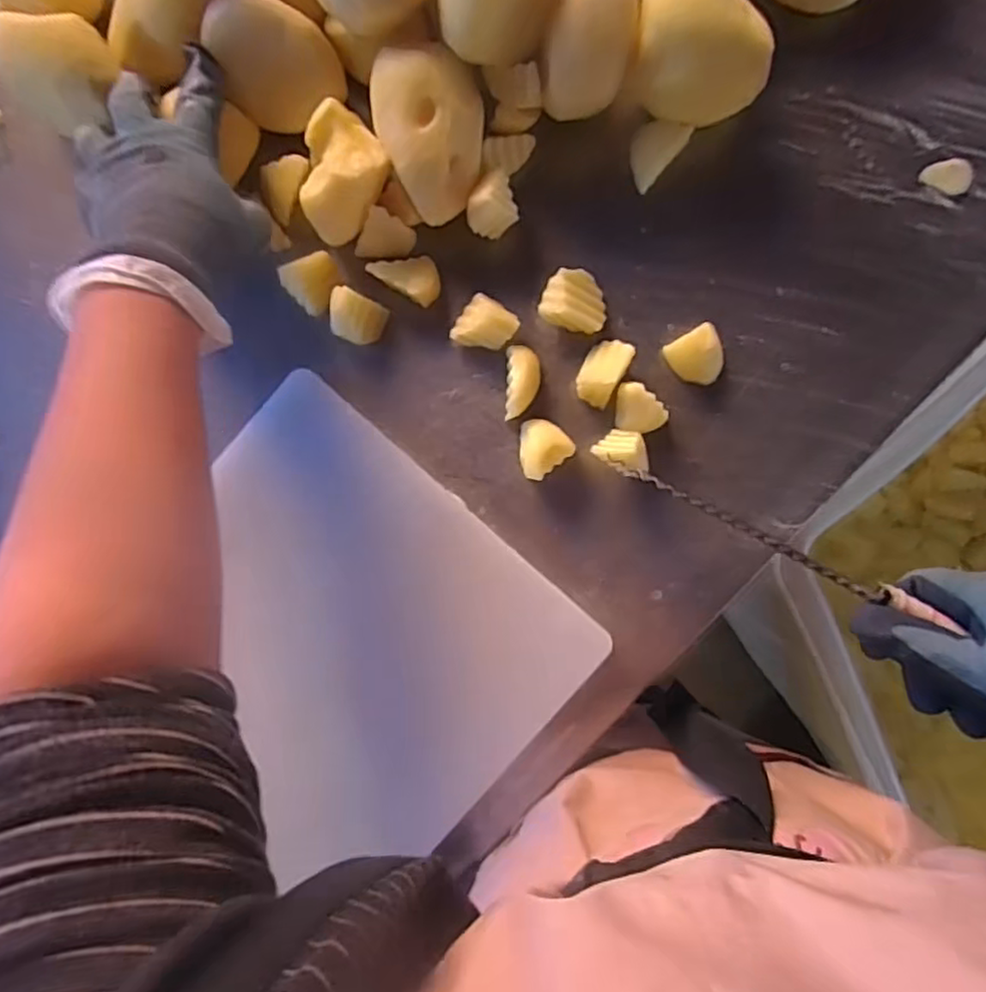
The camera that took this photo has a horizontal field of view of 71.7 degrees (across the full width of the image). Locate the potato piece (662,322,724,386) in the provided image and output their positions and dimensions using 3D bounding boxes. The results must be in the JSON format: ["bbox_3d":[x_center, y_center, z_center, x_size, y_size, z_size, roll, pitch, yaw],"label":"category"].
[{"bbox_3d":[0.124,-0.083,0.410,0.032,0.010,0.032,-30,91,-1],"label":"potato piece"}]

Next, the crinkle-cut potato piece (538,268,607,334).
[{"bbox_3d":[0.050,-0.116,0.406,0.039,0.019,0.035,17,90,-2],"label":"crinkle-cut potato piece"}]

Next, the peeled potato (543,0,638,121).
[{"bbox_3d":[0.052,-0.247,0.377,0.049,0.059,0.059,1,90,-2],"label":"peeled potato"}]

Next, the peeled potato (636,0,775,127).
[{"bbox_3d":[0.114,-0.241,0.380,0.078,0.060,0.063,30,89,-2],"label":"peeled potato"}]

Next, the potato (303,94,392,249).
[{"bbox_3d":[-0.085,-0.182,0.386,0.051,0.032,0.070,-1,90,-2],"label":"potato"}]

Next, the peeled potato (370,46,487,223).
[{"bbox_3d":[-0.035,-0.200,0.383,0.059,0.041,0.081,-4,91,-2],"label":"peeled potato"}]

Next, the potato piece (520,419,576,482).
[{"bbox_3d":[0.027,-0.029,0.404,0.032,0.019,0.031,-38,91,-1],"label":"potato piece"}]

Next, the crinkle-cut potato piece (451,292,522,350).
[{"bbox_3d":[-0.005,-0.100,0.407,0.032,0.021,0.030,37,89,-2],"label":"crinkle-cut potato piece"}]

